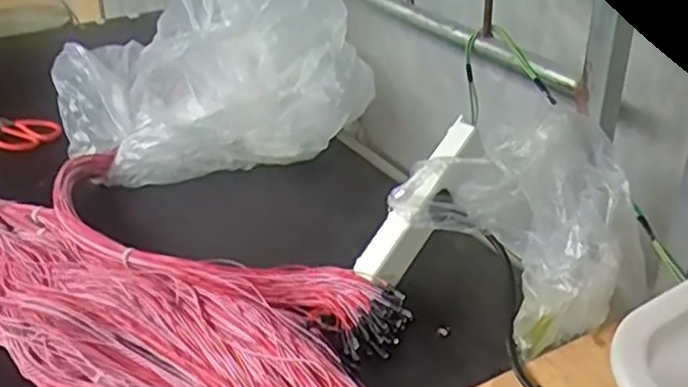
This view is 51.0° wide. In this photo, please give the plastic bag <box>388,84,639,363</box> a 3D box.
[{"bbox_3d":[0.145,0.011,0.620,0.124,0.144,0.200,-16,33,-21],"label":"plastic bag"}]

